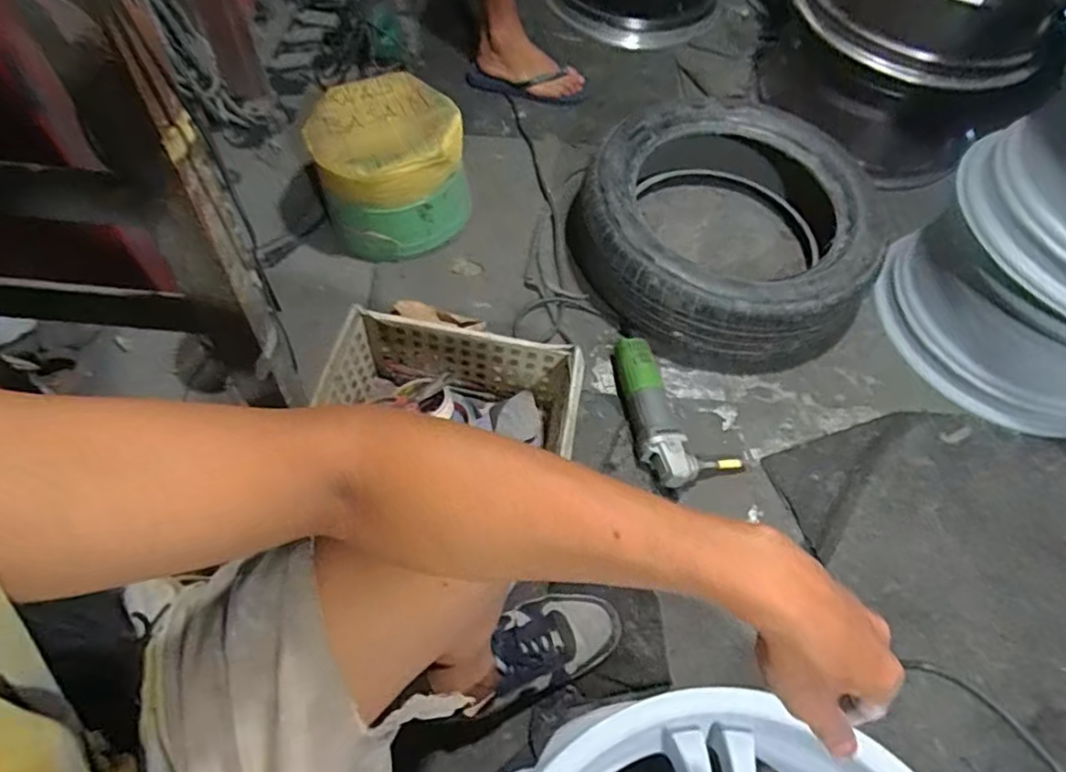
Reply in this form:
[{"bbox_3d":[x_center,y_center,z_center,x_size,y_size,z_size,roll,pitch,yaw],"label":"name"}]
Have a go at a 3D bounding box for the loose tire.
[{"bbox_3d":[0.362,-0.301,1.093,0.512,0.164,0.561,29,61,12],"label":"loose tire"}]

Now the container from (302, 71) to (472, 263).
[{"bbox_3d":[-0.253,-0.375,1.087,0.240,0.207,0.240,-24,64,-18],"label":"container"}]

